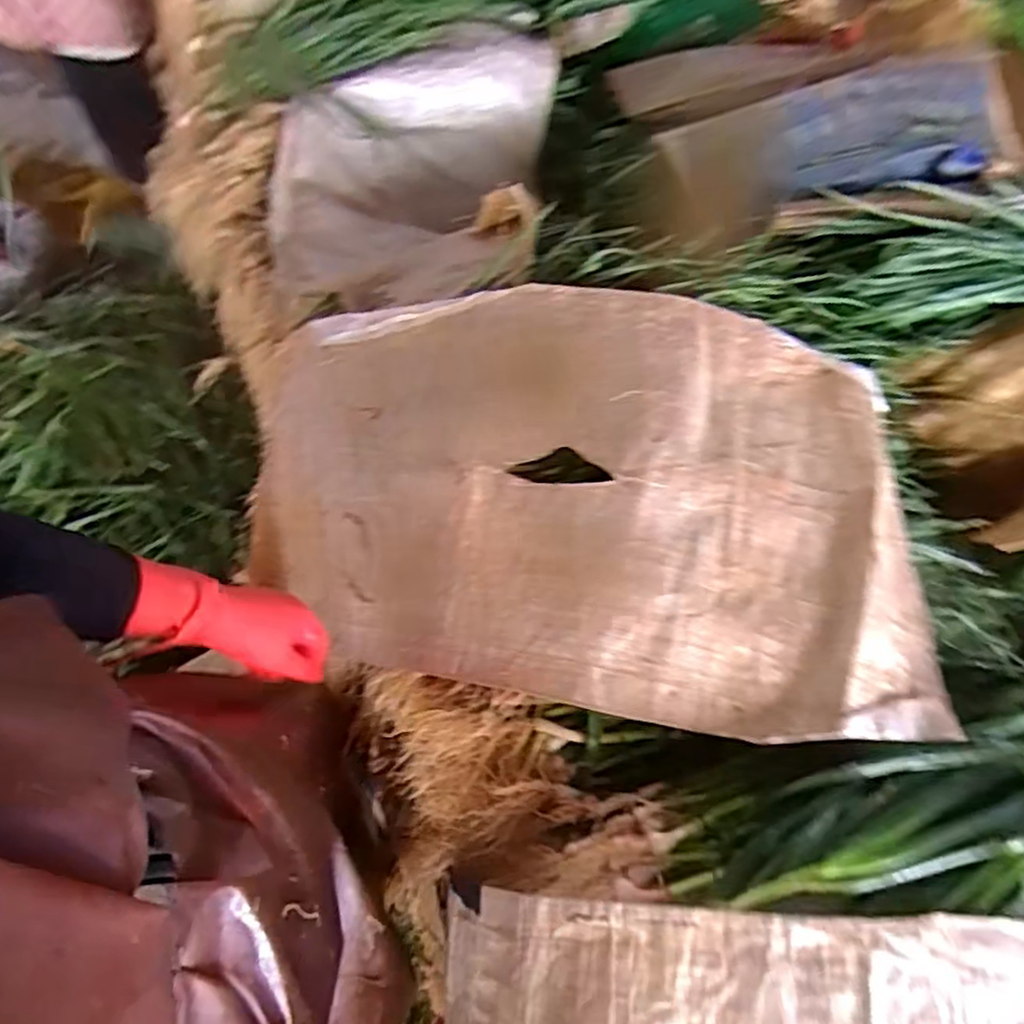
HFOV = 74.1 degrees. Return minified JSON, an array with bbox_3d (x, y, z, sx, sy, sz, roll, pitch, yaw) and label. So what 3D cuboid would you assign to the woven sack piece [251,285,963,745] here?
[{"bbox_3d":[0.042,-0.018,0.798,0.751,0.187,0.499,6,64,2],"label":"woven sack piece"}]

